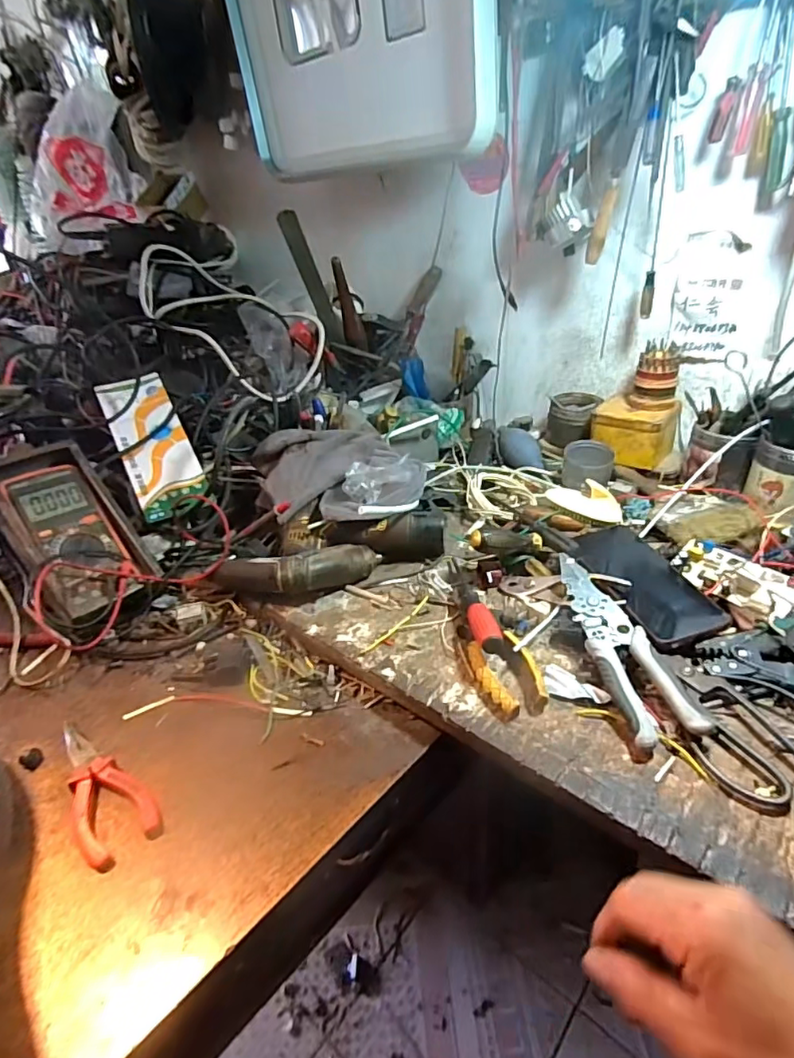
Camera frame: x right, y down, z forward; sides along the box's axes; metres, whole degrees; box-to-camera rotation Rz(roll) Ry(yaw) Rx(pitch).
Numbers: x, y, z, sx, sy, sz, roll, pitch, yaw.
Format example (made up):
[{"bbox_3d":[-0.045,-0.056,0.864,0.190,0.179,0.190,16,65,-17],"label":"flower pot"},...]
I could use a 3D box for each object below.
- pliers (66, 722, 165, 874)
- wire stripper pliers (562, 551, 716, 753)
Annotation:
[{"bbox_3d":[-0.256,0.218,0.458,0.145,0.022,0.058,22,42,35],"label":"pliers"},{"bbox_3d":[0.197,0.100,0.501,0.059,0.034,0.207,-9,33,-6],"label":"wire stripper pliers"}]

